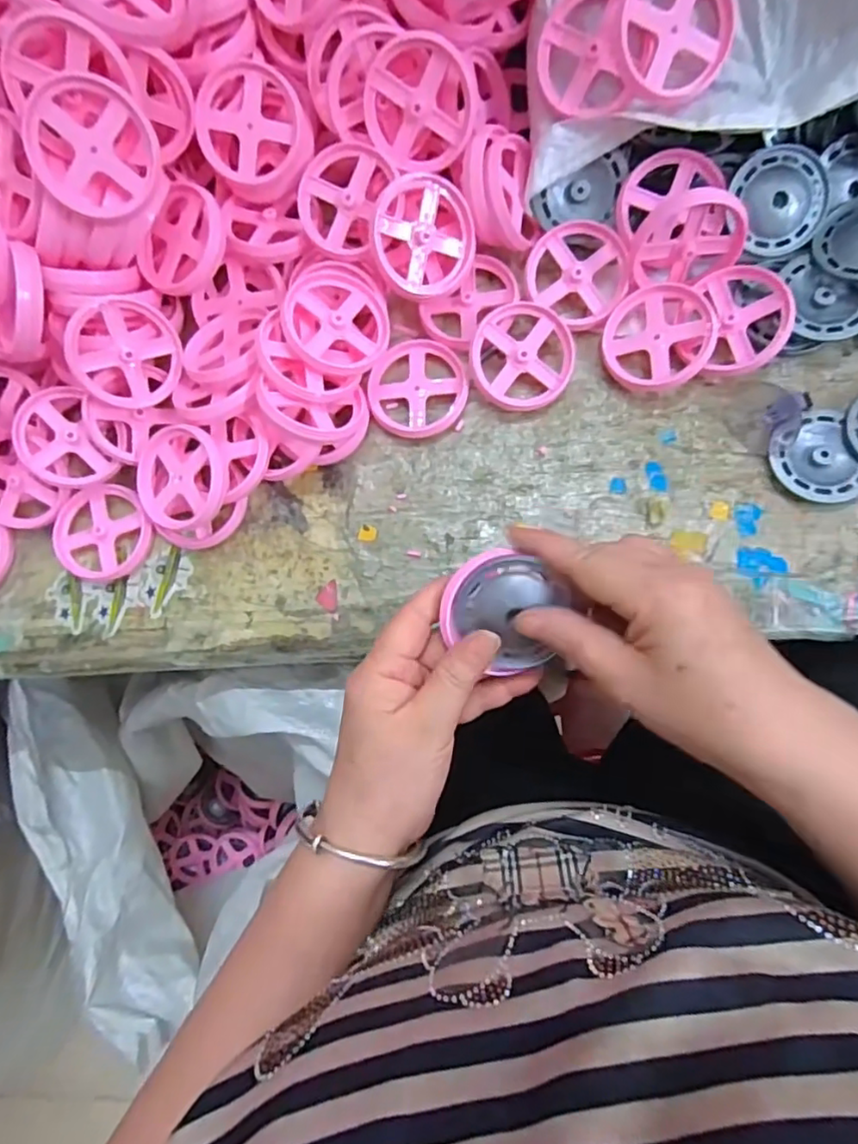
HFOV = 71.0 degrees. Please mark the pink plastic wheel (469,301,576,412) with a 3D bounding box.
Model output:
[{"bbox_3d":[0.058,-0.134,0.375,0.062,0.015,0.065,-1,80,7],"label":"pink plastic wheel"}]

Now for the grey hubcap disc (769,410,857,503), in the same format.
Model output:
[{"bbox_3d":[0.225,-0.065,0.347,0.046,0.008,0.054,-21,78,3],"label":"grey hubcap disc"}]

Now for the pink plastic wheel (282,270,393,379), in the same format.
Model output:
[{"bbox_3d":[-0.058,-0.152,0.367,0.066,0.013,0.063,3,81,-23],"label":"pink plastic wheel"}]

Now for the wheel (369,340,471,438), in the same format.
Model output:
[{"bbox_3d":[-0.007,-0.119,0.389,0.063,0.011,0.063,-1,80,7],"label":"wheel"}]

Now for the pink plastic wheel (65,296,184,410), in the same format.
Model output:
[{"bbox_3d":[-0.186,-0.134,0.370,0.010,0.062,0.063,35,103,48],"label":"pink plastic wheel"}]

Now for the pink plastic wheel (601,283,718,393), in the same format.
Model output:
[{"bbox_3d":[0.139,-0.145,0.364,0.061,0.019,0.065,0,88,7],"label":"pink plastic wheel"}]

